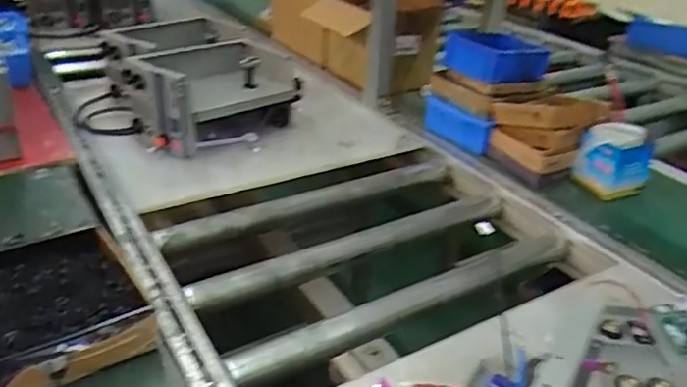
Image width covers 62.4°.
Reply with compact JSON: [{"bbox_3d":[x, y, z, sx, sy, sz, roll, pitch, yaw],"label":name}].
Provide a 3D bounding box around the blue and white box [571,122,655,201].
[{"bbox_3d":[0.485,-0.054,1.042,0.093,0.128,0.091,-9,31,-20],"label":"blue and white box"}]

